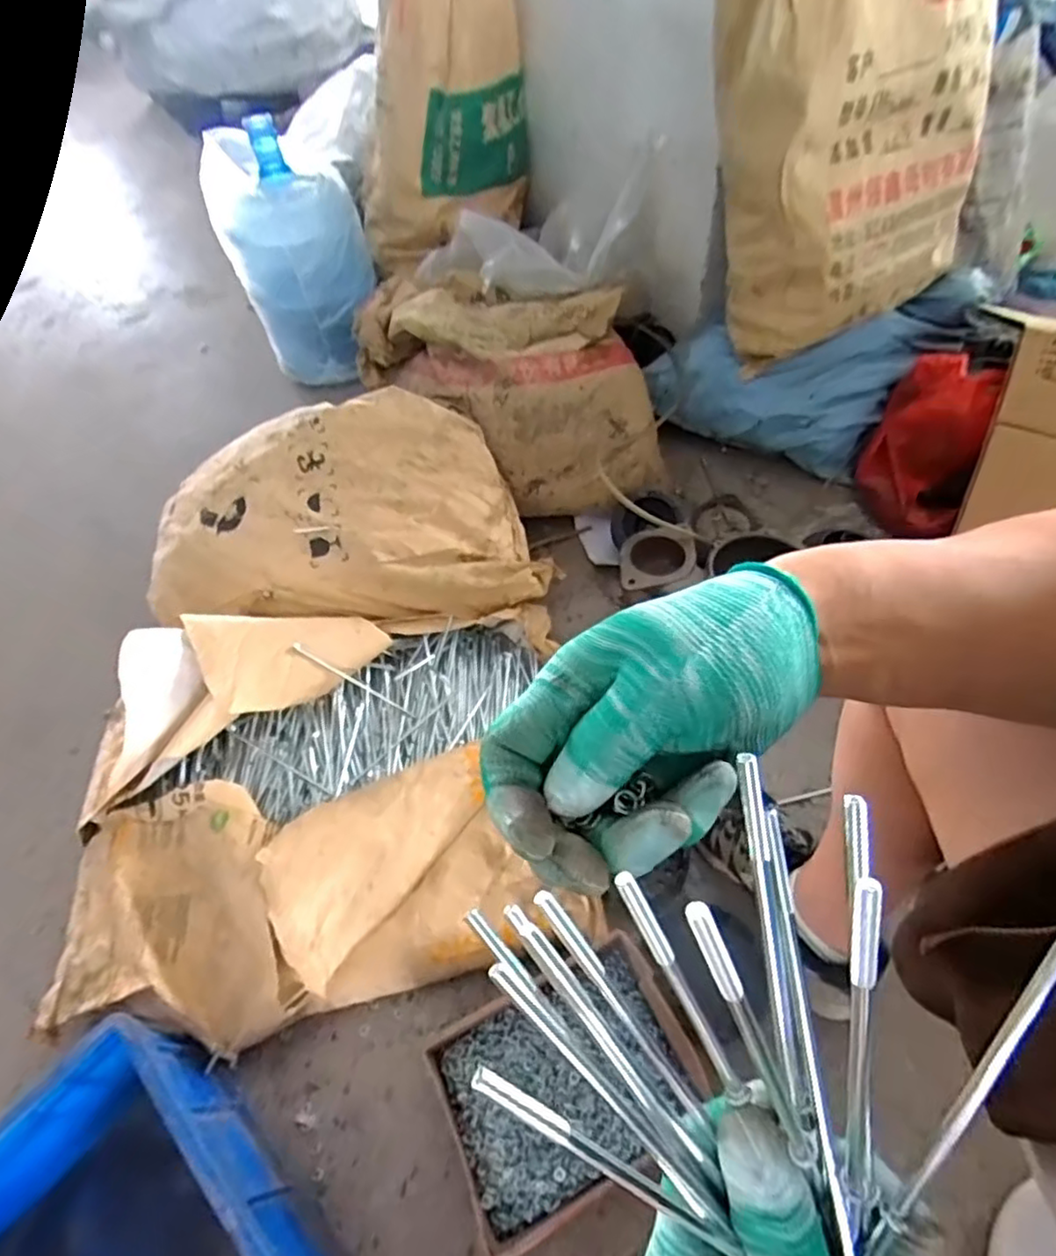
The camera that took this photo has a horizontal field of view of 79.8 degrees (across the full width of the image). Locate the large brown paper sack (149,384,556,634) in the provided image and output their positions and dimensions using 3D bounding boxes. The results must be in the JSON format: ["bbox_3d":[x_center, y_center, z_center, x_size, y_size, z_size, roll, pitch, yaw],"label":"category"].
[{"bbox_3d":[-0.280,-0.155,0.929,0.582,0.204,0.273,-6,54,2],"label":"large brown paper sack"}]

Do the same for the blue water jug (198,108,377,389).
[{"bbox_3d":[-0.483,-0.781,1.356,0.274,0.436,0.314,-22,55,-10],"label":"blue water jug"}]

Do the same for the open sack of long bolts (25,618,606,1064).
[{"bbox_3d":[-0.258,0.196,0.757,0.593,0.200,0.443,-14,54,-4],"label":"open sack of long bolts"}]

